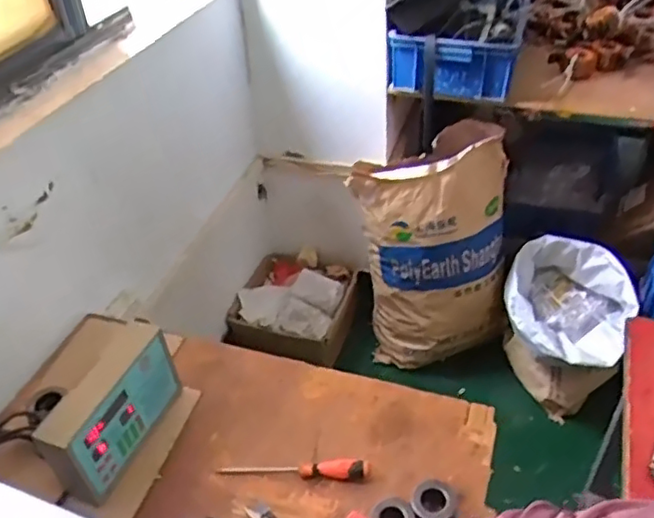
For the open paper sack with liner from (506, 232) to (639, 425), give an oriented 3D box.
[{"bbox_3d":[0.620,0.196,1.706,0.320,0.387,0.254,18,43,23],"label":"open paper sack with liner"}]

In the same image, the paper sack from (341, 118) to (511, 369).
[{"bbox_3d":[0.288,-0.002,1.747,0.406,0.606,0.223,-8,39,-7],"label":"paper sack"}]

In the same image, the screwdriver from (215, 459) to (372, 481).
[{"bbox_3d":[-0.049,0.308,0.947,0.226,0.024,0.025,0,39,3],"label":"screwdriver"}]

